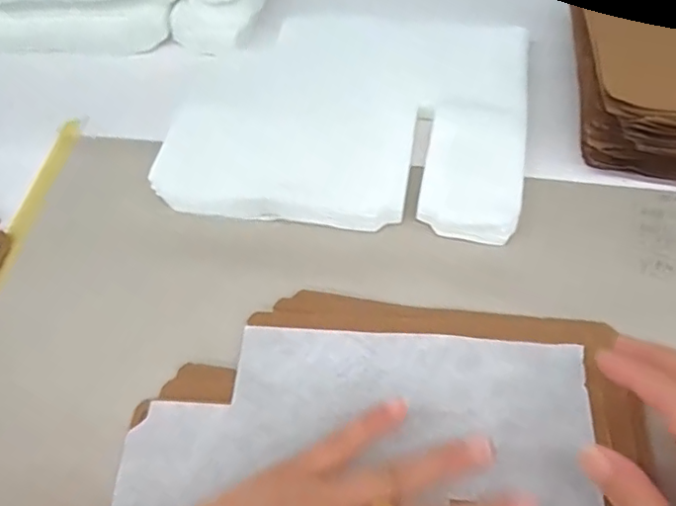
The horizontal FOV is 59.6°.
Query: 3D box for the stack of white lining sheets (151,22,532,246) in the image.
[{"bbox_3d":[0.010,-0.099,0.407,0.229,0.020,0.185,7,59,9],"label":"stack of white lining sheets"}]

